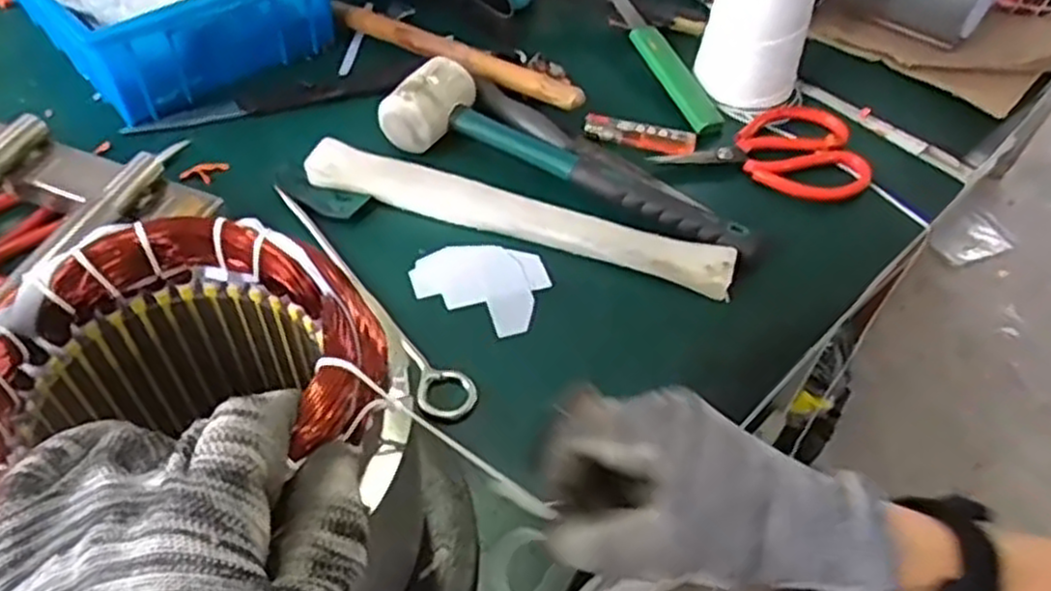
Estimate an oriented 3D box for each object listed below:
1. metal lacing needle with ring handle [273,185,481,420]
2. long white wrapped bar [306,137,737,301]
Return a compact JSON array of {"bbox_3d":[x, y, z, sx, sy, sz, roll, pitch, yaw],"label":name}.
[{"bbox_3d":[-0.100,-0.004,0.490,0.031,0.013,0.216,-28,57,-24],"label":"metal lacing needle with ring handle"},{"bbox_3d":[-0.007,-0.055,0.526,0.298,0.026,0.030,16,51,9],"label":"long white wrapped bar"}]

